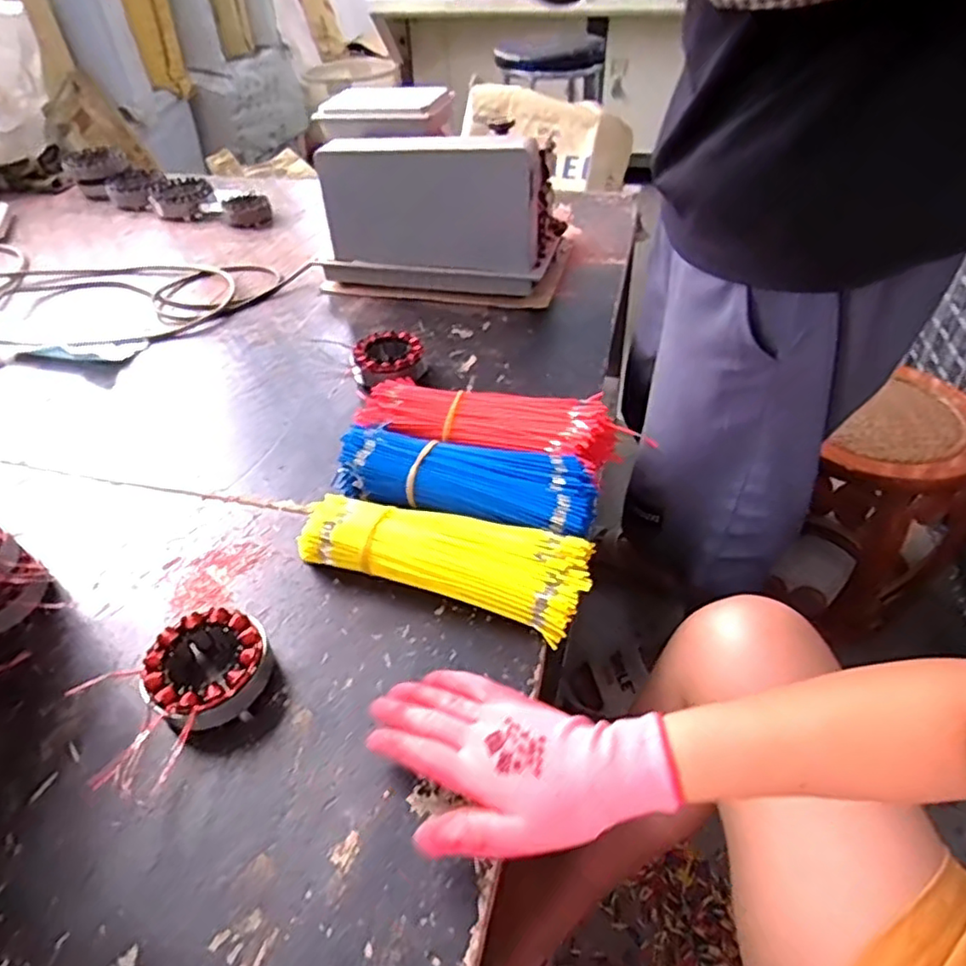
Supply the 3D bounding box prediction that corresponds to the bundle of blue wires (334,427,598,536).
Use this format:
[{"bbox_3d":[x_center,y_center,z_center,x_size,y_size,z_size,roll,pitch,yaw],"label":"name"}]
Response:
[{"bbox_3d":[-0.016,0.002,0.612,0.237,0.054,0.086,11,44,15],"label":"bundle of blue wires"}]

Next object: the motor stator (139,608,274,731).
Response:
[{"bbox_3d":[-0.207,0.139,0.493,0.081,0.038,0.086,-2,42,2],"label":"motor stator"}]

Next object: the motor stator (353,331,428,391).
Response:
[{"bbox_3d":[-0.116,-0.144,0.791,0.093,0.036,0.097,-24,46,-22],"label":"motor stator"}]

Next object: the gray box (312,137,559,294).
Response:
[{"bbox_3d":[-0.066,-0.369,0.914,0.315,0.202,0.105,9,43,13],"label":"gray box"}]

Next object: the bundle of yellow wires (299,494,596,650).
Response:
[{"bbox_3d":[-0.031,0.059,0.558,0.244,0.050,0.089,15,45,19],"label":"bundle of yellow wires"}]

